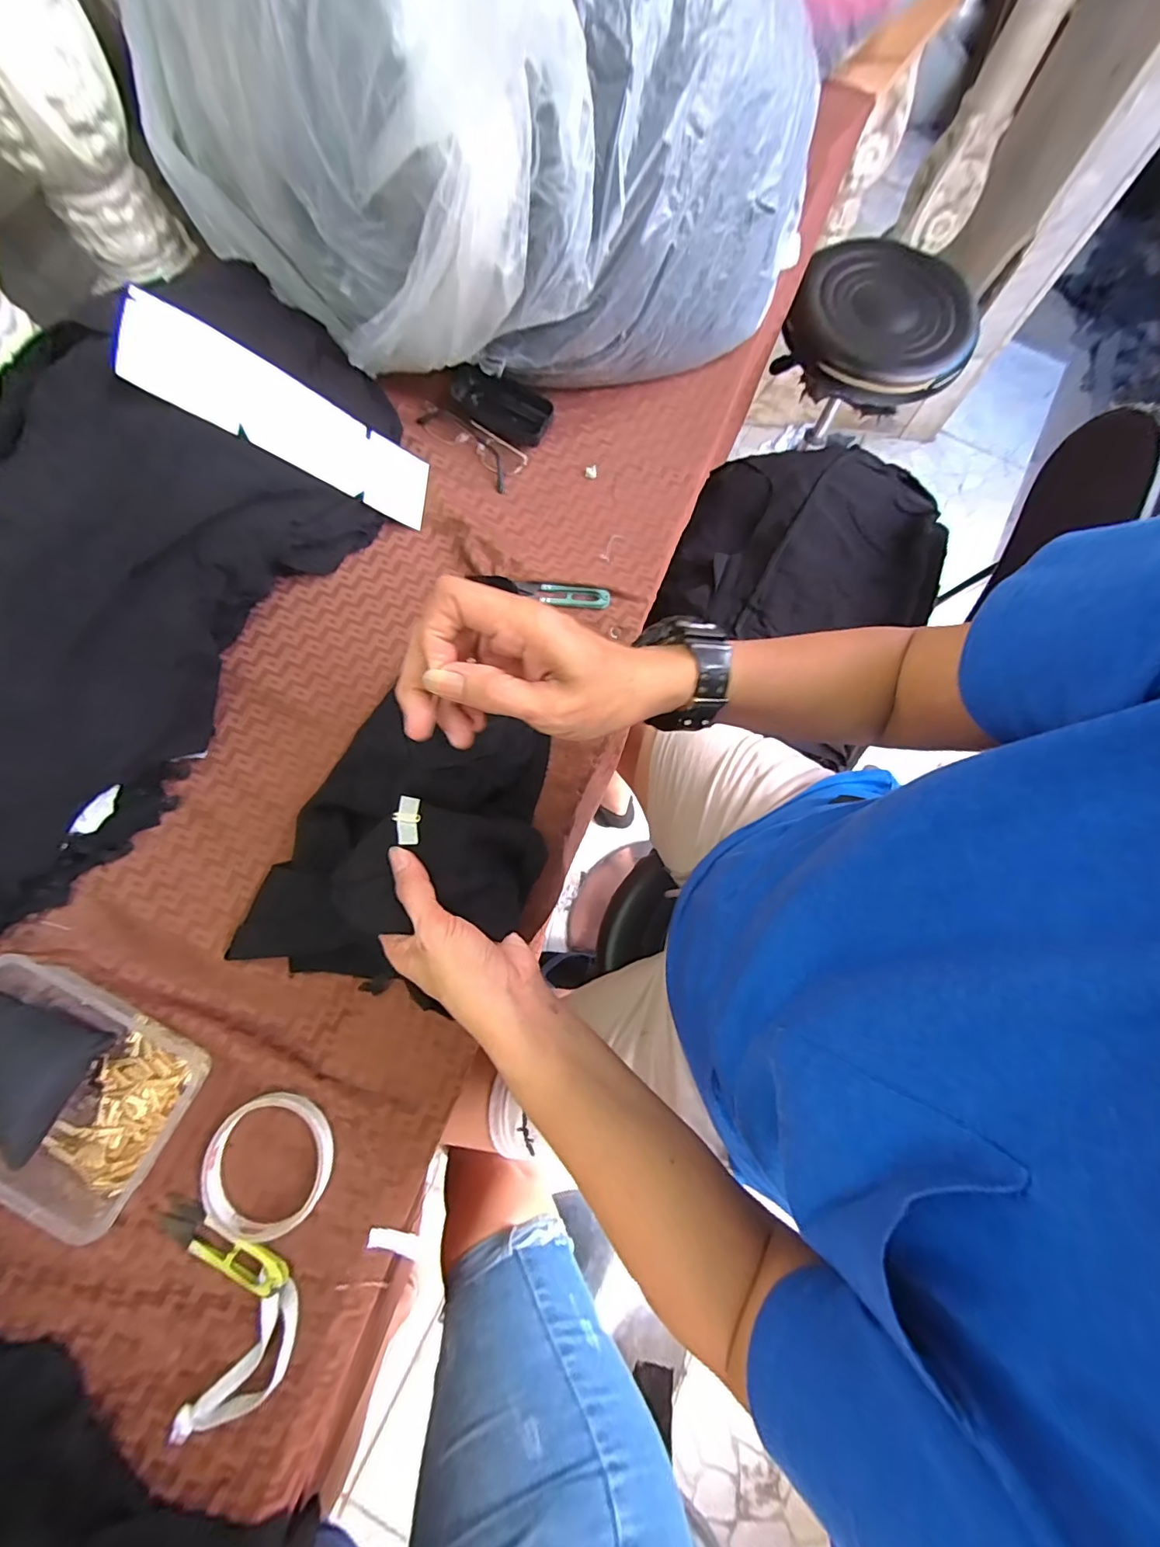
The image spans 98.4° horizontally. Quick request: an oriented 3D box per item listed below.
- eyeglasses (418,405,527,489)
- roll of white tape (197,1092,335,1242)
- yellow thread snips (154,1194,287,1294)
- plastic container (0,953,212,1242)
[{"bbox_3d":[-0.119,-0.355,0.535,0.126,0.018,0.044,36,76,9],"label":"eyeglasses"},{"bbox_3d":[-0.217,0.271,0.347,0.086,0.012,0.087,0,73,-1],"label":"roll of white tape"},{"bbox_3d":[-0.243,0.320,0.338,0.099,0.008,0.025,21,74,5],"label":"yellow thread snips"},{"bbox_3d":[-0.370,0.217,0.350,0.174,0.042,0.116,23,74,6],"label":"plastic container"}]

